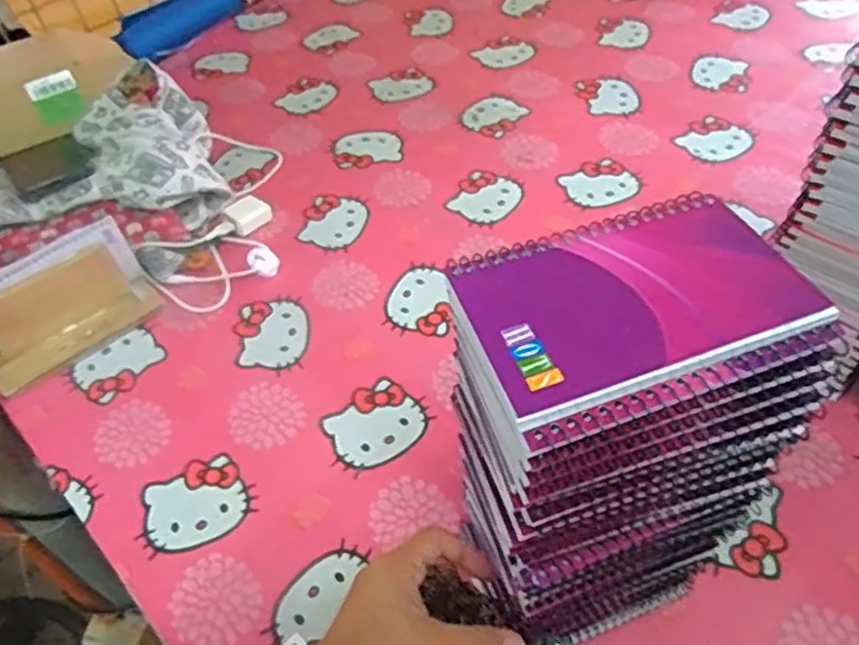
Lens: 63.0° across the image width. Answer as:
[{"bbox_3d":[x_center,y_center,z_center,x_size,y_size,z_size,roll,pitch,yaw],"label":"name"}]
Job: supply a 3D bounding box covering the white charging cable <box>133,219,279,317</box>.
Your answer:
[{"bbox_3d":[-0.224,-0.062,0.708,0.111,0.034,0.096,-34,55,-21],"label":"white charging cable"}]

